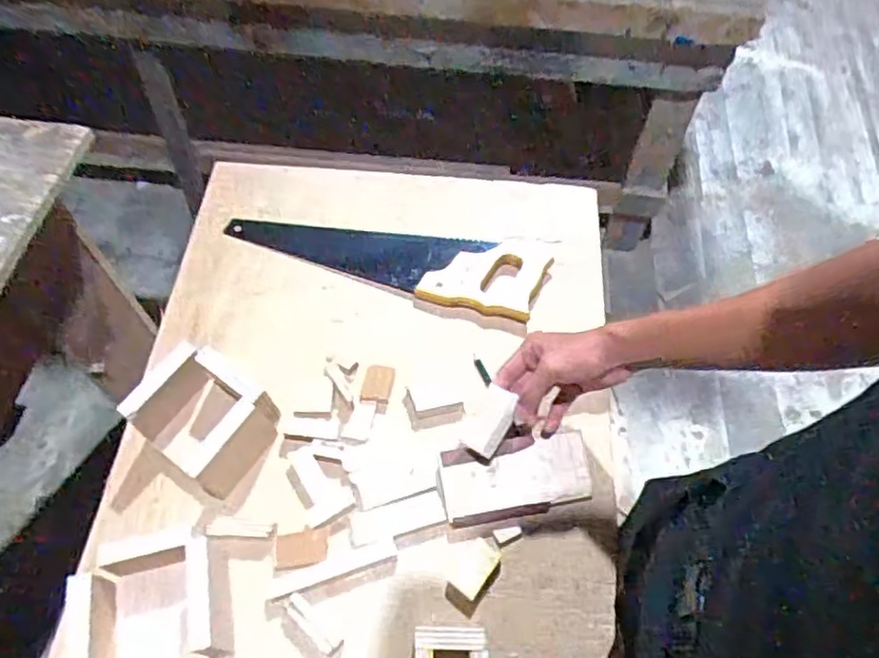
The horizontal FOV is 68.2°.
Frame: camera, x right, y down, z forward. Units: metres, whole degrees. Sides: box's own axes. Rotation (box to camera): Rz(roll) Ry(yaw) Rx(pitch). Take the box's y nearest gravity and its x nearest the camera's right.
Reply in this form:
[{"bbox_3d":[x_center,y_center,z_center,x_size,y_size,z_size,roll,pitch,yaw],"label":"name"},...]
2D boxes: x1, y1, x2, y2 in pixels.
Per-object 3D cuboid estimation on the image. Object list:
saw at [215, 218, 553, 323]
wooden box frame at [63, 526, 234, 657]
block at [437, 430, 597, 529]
[{"bbox_3d":[-0.069,-0.094,0.818,0.399,0.019,0.111,10,60,3],"label":"saw"},{"bbox_3d":[-0.258,0.255,0.573,0.125,0.065,0.133,-9,61,-7],"label":"wooden box frame"},{"bbox_3d":[0.079,0.156,0.671,0.150,0.025,0.074,-7,61,-6],"label":"block"}]

